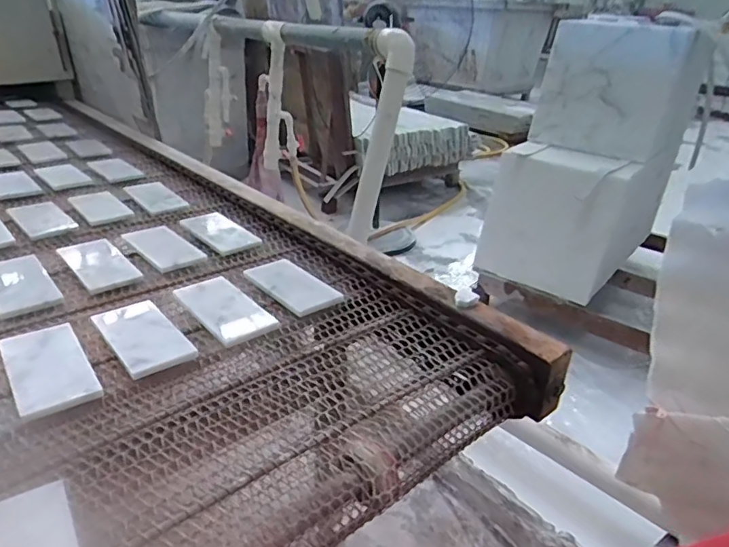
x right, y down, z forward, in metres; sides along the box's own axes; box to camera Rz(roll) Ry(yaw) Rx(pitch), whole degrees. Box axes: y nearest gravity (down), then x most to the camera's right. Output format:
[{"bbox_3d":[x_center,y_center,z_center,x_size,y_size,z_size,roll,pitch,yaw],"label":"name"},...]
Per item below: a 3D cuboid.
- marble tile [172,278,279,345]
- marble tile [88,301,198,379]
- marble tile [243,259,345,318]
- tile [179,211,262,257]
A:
[{"bbox_3d":[-0.185,0.046,0.724,0.080,0.014,0.161,-21,36,-35],"label":"marble tile"},{"bbox_3d":[-0.271,0.074,0.661,0.076,0.009,0.157,-20,33,-36],"label":"marble tile"},{"bbox_3d":[-0.107,0.015,0.803,0.083,0.010,0.151,-22,41,-38],"label":"marble tile"},{"bbox_3d":[-0.254,-0.075,0.951,0.080,0.015,0.172,-20,33,-36],"label":"tile"}]

